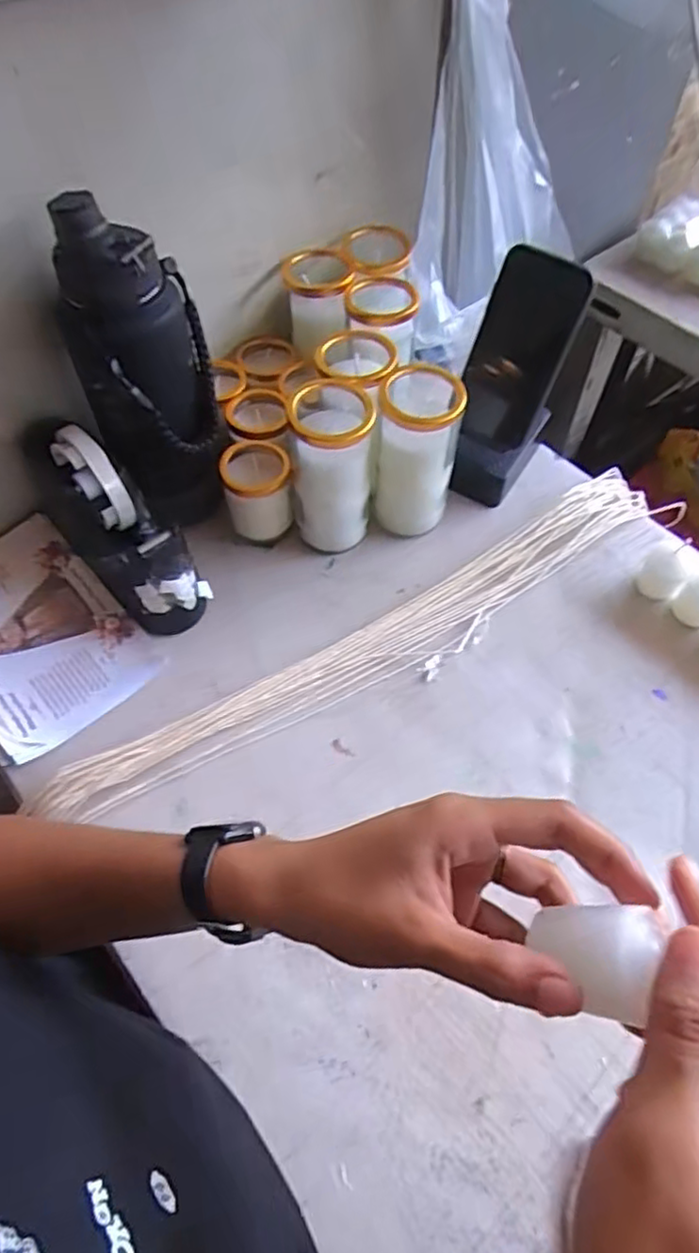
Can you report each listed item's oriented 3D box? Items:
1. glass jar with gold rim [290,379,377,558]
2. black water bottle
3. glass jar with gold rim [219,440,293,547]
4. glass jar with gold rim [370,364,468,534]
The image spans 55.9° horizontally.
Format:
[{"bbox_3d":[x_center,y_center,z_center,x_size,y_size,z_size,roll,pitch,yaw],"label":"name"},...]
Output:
[{"bbox_3d":[-0.015,-0.133,0.571,0.061,0.142,0.069,0,56,-1],"label":"glass jar with gold rim"},{"bbox_3d":[-0.162,-0.194,0.539,0.100,0.248,0.111,-13,57,-7],"label":"black water bottle"},{"bbox_3d":[-0.082,-0.119,0.596,0.058,0.080,0.064,-15,58,-11],"label":"glass jar with gold rim"},{"bbox_3d":[0.059,-0.153,0.584,0.064,0.152,0.070,0,56,-1],"label":"glass jar with gold rim"}]

